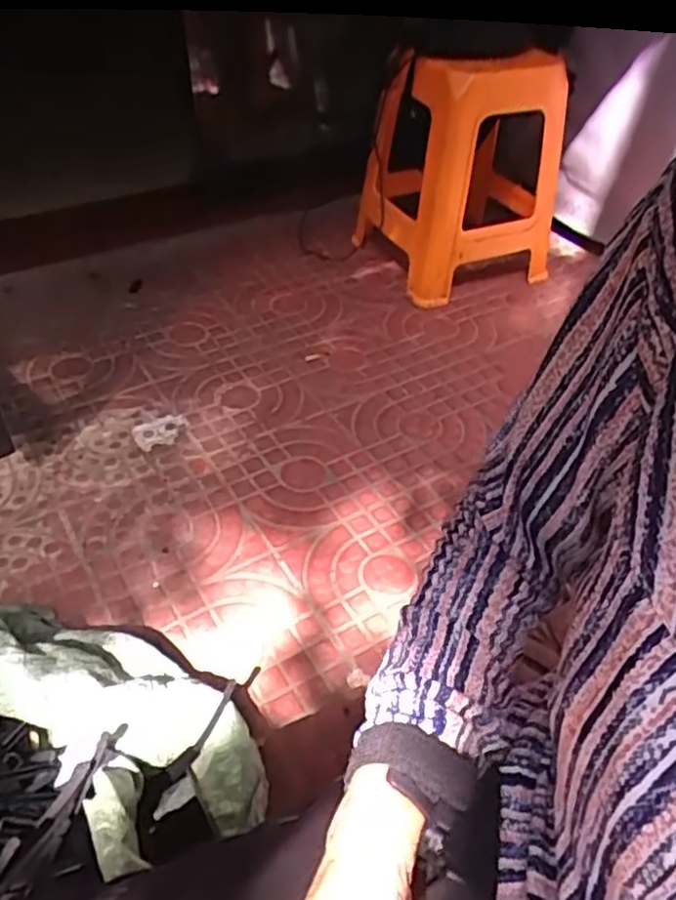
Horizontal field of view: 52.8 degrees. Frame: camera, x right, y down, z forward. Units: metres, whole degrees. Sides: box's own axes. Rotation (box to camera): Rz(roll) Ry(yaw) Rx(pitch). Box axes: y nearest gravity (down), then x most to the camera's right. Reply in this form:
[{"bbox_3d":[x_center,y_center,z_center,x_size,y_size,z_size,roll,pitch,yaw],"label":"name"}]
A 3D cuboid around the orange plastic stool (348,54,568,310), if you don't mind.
[{"bbox_3d":[0.300,-0.715,1.716,0.406,0.522,0.459,-17,44,-18],"label":"orange plastic stool"}]

